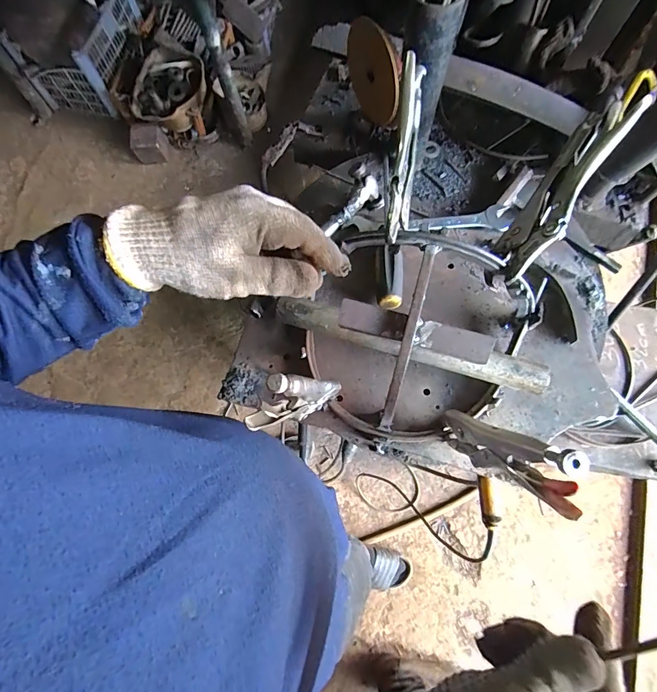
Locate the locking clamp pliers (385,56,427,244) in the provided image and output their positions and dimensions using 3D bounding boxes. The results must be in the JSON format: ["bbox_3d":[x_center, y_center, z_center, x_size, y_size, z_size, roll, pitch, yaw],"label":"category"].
[{"bbox_3d":[0.073,-0.182,0.386,0.022,0.042,0.171,7,89,4],"label":"locking clamp pliers"}]

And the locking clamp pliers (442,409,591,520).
[{"bbox_3d":[0.141,0.084,0.333,0.022,0.182,0.050,-19,94,-10],"label":"locking clamp pliers"}]

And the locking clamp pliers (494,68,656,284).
[{"bbox_3d":[0.228,-0.157,0.389,0.044,0.059,0.227,35,79,10],"label":"locking clamp pliers"}]

